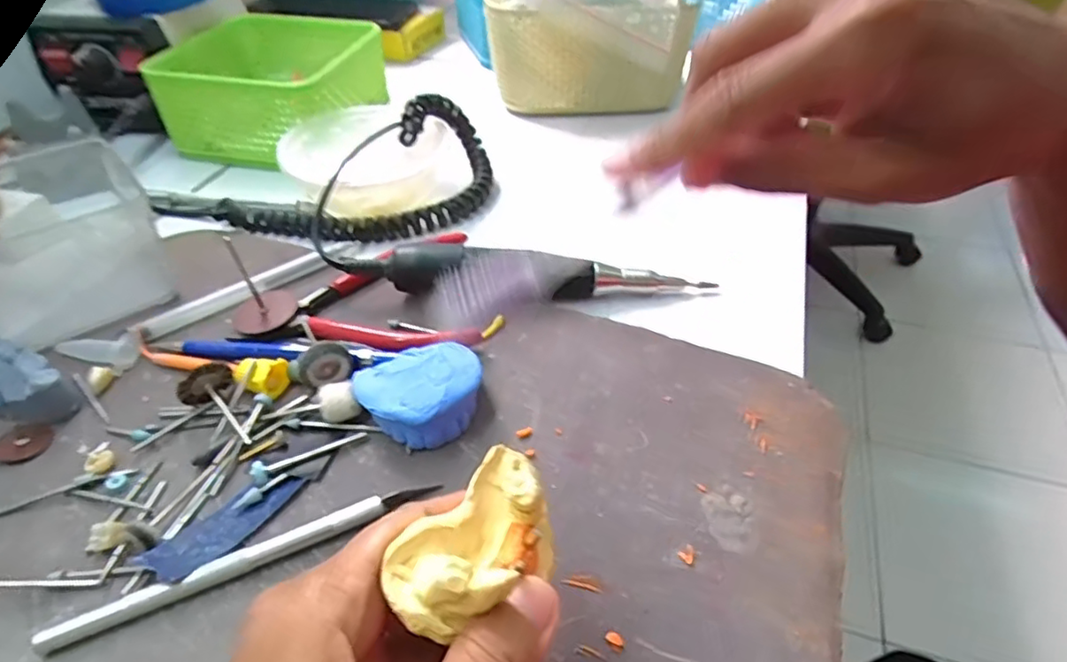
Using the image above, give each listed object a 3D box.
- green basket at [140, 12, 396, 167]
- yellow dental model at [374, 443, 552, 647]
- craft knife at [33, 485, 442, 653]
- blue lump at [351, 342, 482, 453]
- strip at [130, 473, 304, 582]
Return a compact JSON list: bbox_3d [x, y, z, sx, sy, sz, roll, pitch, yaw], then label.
[{"bbox_3d":[-0.188,-0.181,0.466,0.124,0.064,0.123,10,43,10],"label":"green basket"},{"bbox_3d":[-0.014,0.058,0.172,0.032,0.027,0.055,28,49,27],"label":"yellow dental model"},{"bbox_3d":[-0.101,0.081,0.226,0.134,0.007,0.009,-18,46,-19],"label":"craft knife"},{"bbox_3d":[-0.050,0.028,0.272,0.053,0.024,0.042,-2,43,-3],"label":"blue lump"},{"bbox_3d":[-0.117,0.072,0.237,0.022,0.005,0.055,22,38,25],"label":"strip"}]

